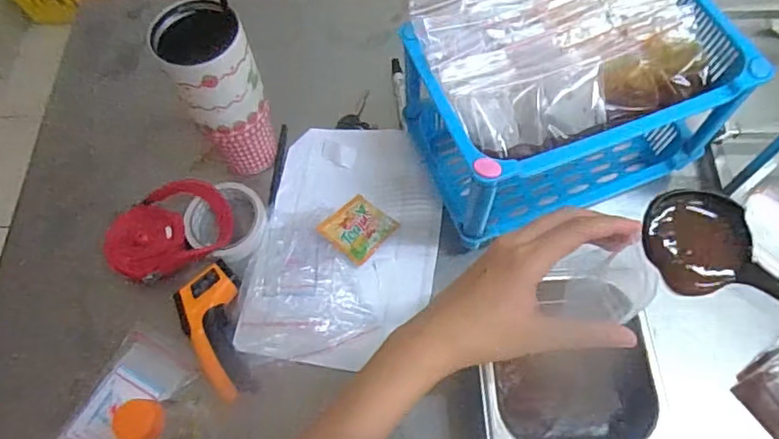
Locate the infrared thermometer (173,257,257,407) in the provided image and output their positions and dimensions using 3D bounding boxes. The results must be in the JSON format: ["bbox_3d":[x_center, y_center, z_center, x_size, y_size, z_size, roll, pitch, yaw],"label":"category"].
[{"bbox_3d":[-0.188,0.123,0.598,0.061,0.028,0.145,-16,79,-4],"label":"infrared thermometer"}]

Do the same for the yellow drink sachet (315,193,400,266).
[{"bbox_3d":[-0.038,0.009,0.652,0.070,0.014,0.070,40,74,18],"label":"yellow drink sachet"}]

